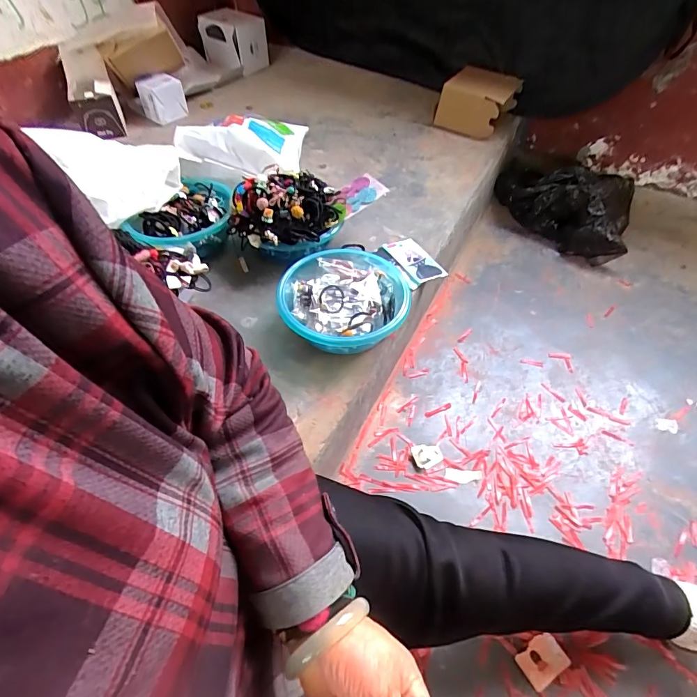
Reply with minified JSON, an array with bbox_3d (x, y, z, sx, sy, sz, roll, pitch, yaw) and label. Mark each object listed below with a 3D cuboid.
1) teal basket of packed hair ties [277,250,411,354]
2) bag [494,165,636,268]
[{"bbox_3d":[-0.006,-0.088,0.748,0.224,0.090,0.243,6,52,4],"label":"teal basket of packed hair ties"},{"bbox_3d":[0.624,-0.428,1.216,0.387,0.154,0.261,23,55,15],"label":"bag"}]

